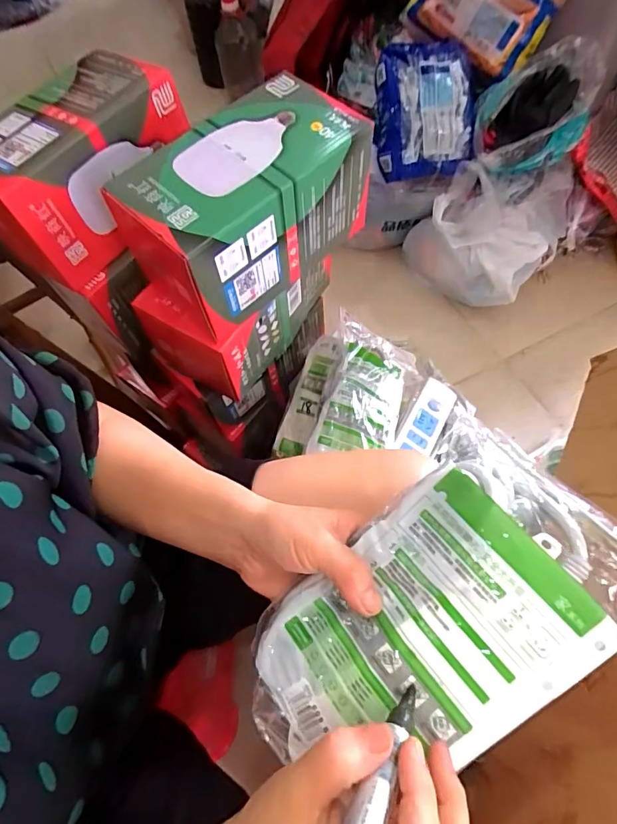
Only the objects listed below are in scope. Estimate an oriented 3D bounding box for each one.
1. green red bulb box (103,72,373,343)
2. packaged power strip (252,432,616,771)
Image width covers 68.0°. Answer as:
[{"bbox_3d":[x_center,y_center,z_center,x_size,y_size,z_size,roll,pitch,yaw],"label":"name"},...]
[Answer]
[{"bbox_3d":[-0.053,-0.198,0.450,0.219,0.125,0.120,-40,65,-15],"label":"green red bulb box"},{"bbox_3d":[0.074,0.124,0.280,0.228,0.045,0.128,-38,70,8],"label":"packaged power strip"}]

